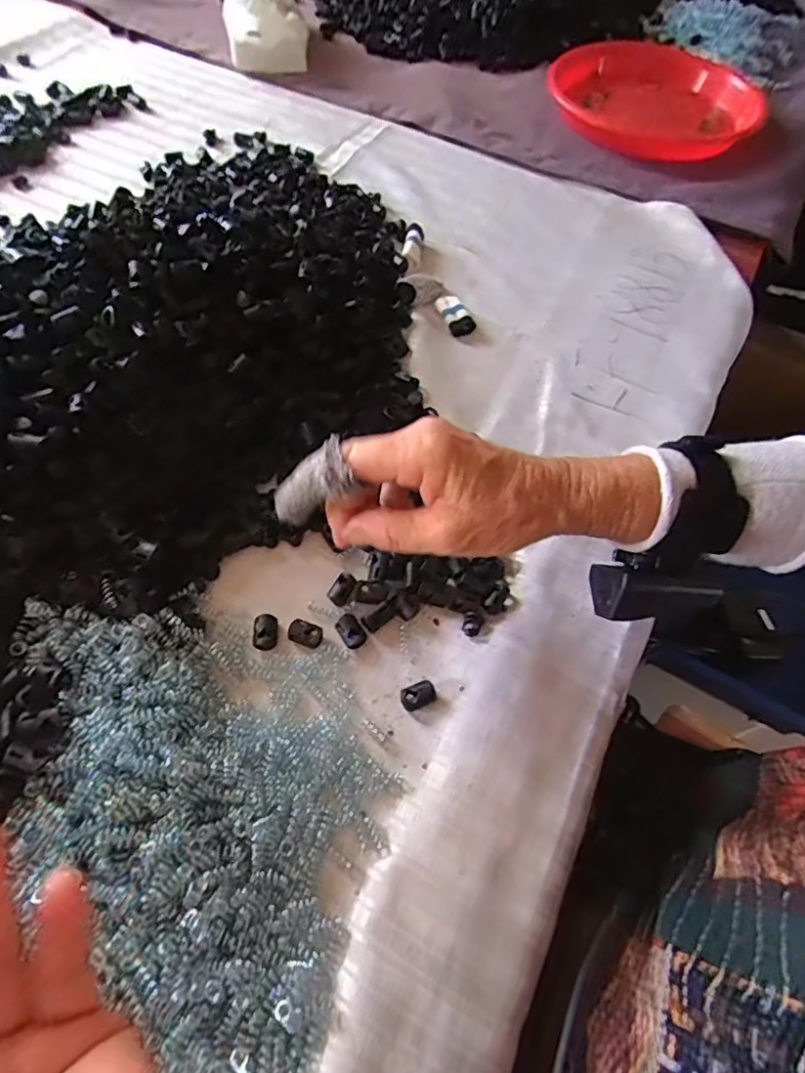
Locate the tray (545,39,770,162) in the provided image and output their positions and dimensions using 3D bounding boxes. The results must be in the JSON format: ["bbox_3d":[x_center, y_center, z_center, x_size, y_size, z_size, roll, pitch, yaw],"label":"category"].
[{"bbox_3d":[0.256,-0.444,0.583,0.210,0.037,0.154,40,65,19],"label":"tray"}]

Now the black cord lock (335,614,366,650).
[{"bbox_3d":[-0.032,0.058,0.348,0.014,0.007,0.021,-30,66,-19],"label":"black cord lock"}]

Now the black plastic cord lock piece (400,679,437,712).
[{"bbox_3d":[0.009,0.092,0.331,0.020,0.006,0.014,-23,63,-15],"label":"black plastic cord lock piece"}]

